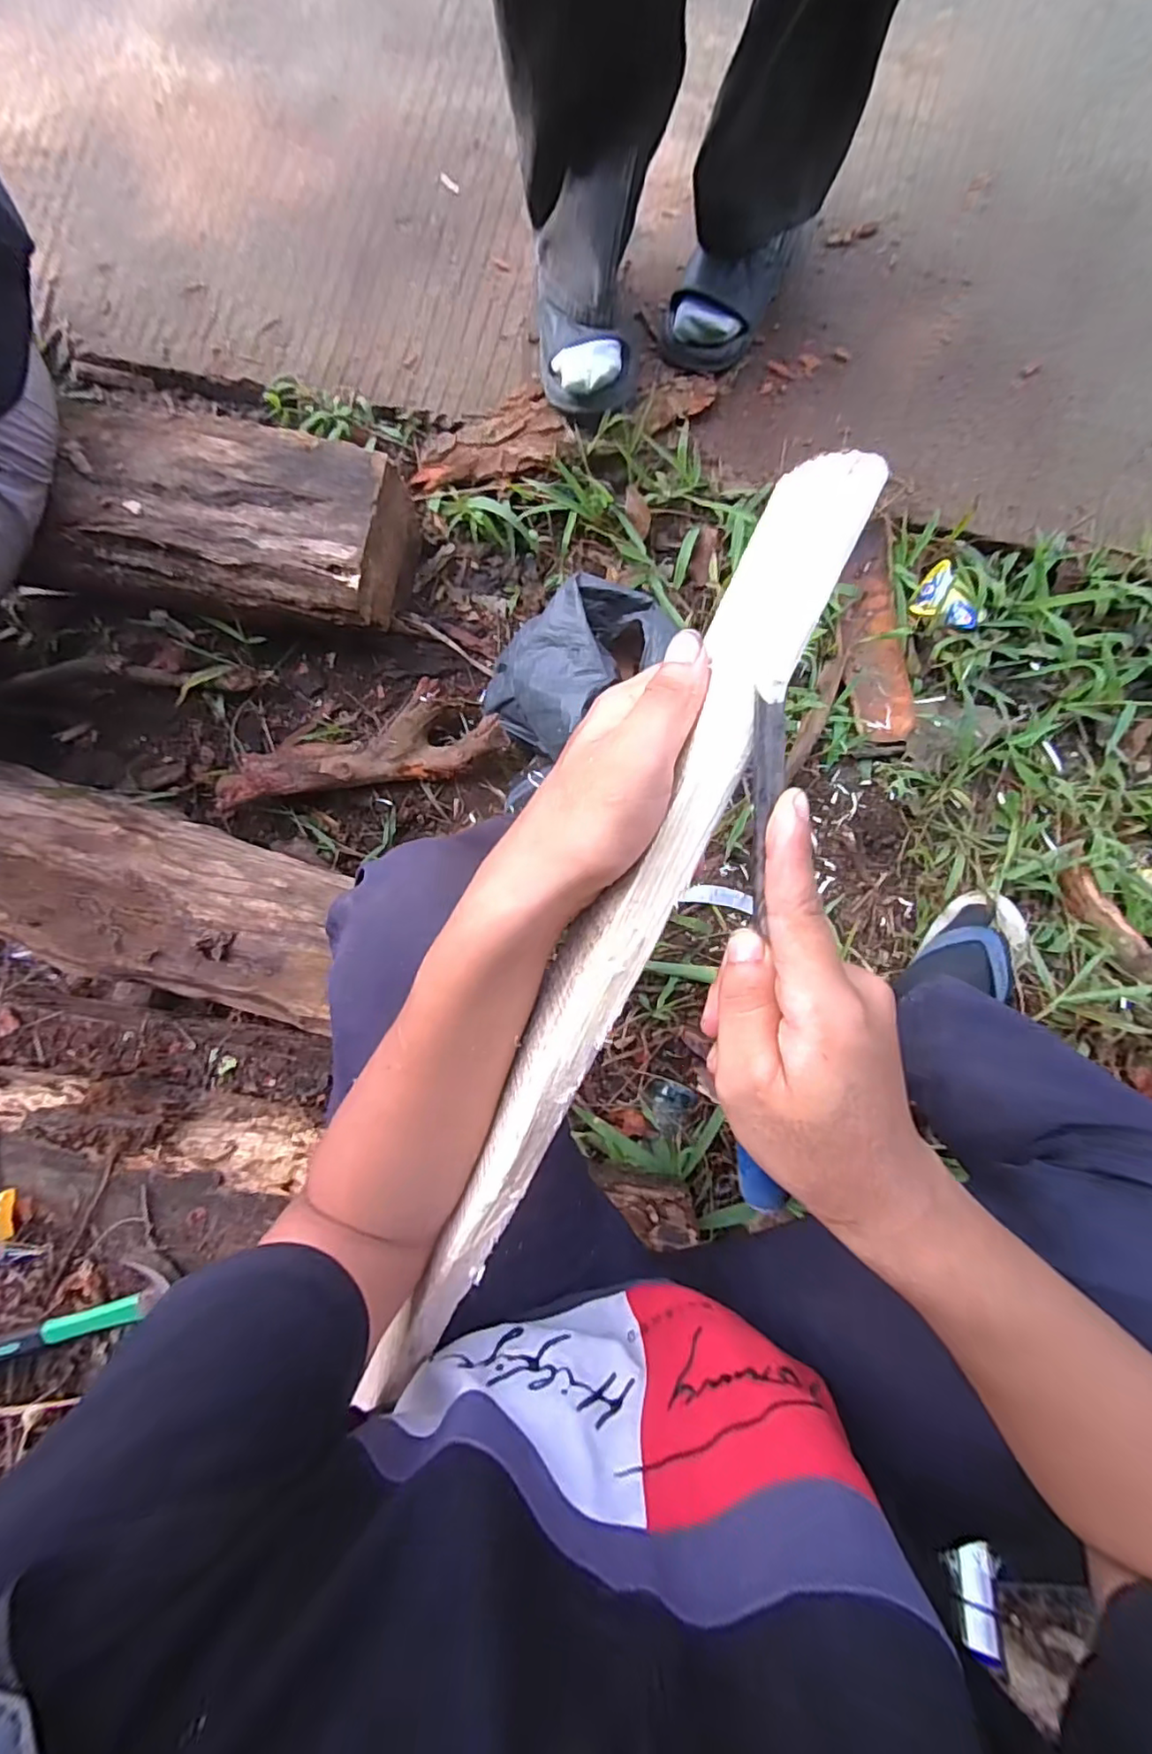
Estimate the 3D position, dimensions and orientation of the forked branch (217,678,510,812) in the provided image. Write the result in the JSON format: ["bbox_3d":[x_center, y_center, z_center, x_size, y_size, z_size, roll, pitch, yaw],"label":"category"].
[{"bbox_3d":[-0.303,-0.156,0.785,0.344,0.077,0.107,-15,84,2],"label":"forked branch"}]

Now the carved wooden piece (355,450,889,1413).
[{"bbox_3d":[-0.009,0.076,0.271,0.035,0.034,0.484,26,107,5],"label":"carved wooden piece"}]

